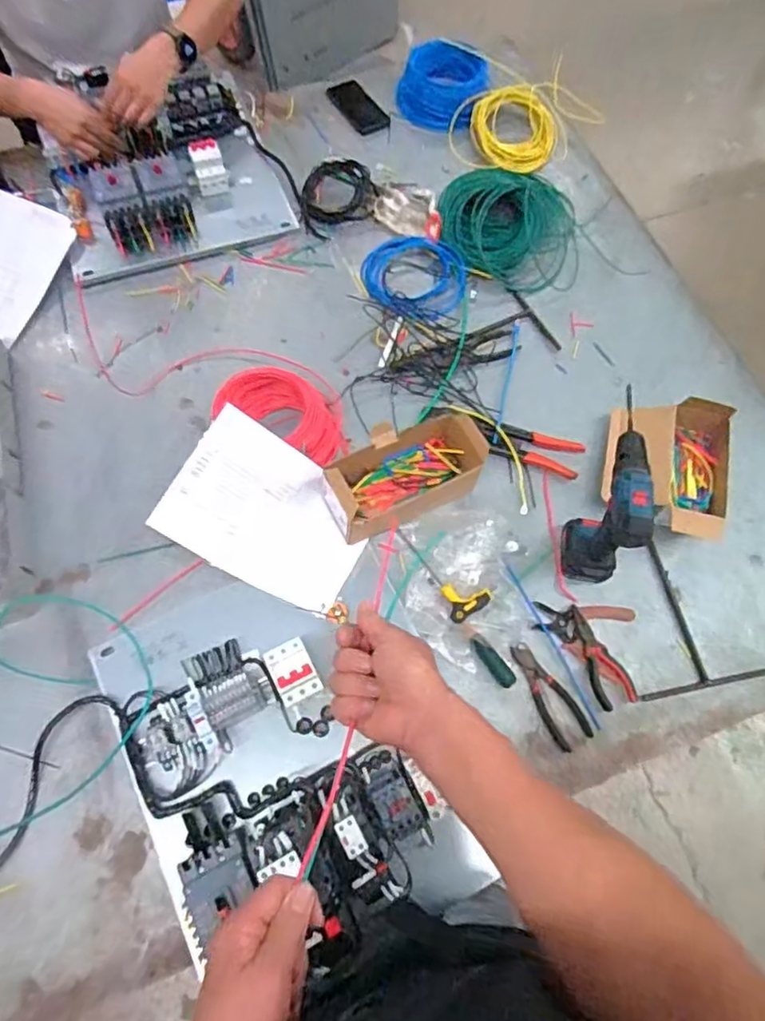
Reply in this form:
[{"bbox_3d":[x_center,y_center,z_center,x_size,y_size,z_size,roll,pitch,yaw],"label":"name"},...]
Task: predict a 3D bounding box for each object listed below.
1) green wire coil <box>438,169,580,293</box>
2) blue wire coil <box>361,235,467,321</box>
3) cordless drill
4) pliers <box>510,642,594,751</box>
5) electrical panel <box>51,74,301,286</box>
[{"bbox_3d":[0.244,-0.530,1.148,0.261,0.085,0.230,-1,68,-3],"label":"green wire coil"},{"bbox_3d":[0.055,-0.426,1.129,0.191,0.032,0.177,1,68,-2],"label":"blue wire coil"},{"bbox_3d":[0.313,0.002,0.865,0.058,0.195,0.171,11,68,2],"label":"cordless drill"},{"bbox_3d":[0.229,0.258,0.871,0.050,0.007,0.151,-30,72,-13],"label":"pliers"},{"bbox_3d":[-0.420,-0.653,1.187,0.427,0.083,0.391,-22,70,-11],"label":"electrical panel"}]

